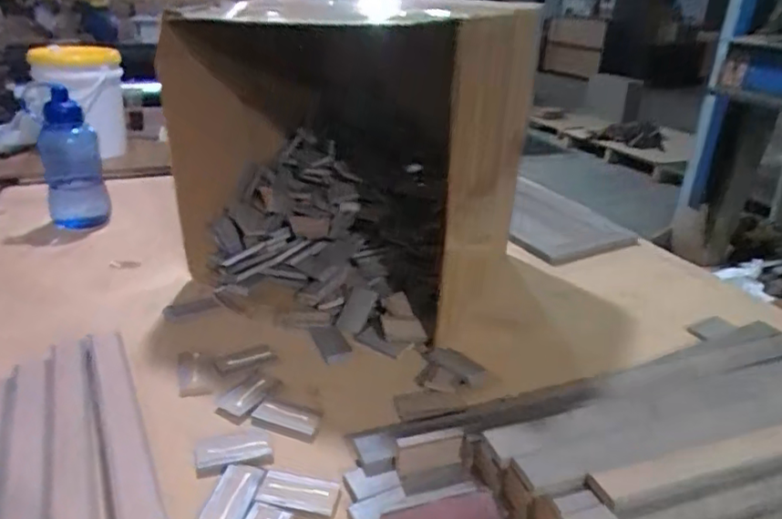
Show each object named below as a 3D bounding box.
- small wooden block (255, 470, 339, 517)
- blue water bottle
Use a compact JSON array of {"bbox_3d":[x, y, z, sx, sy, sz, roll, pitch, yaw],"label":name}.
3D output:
[{"bbox_3d":[-0.094,0.233,0.590,0.076,0.006,0.042,5,26,8],"label":"small wooden block"},{"bbox_3d":[-0.607,-0.182,1.114,0.104,0.240,0.092,-13,30,-28],"label":"blue water bottle"}]

